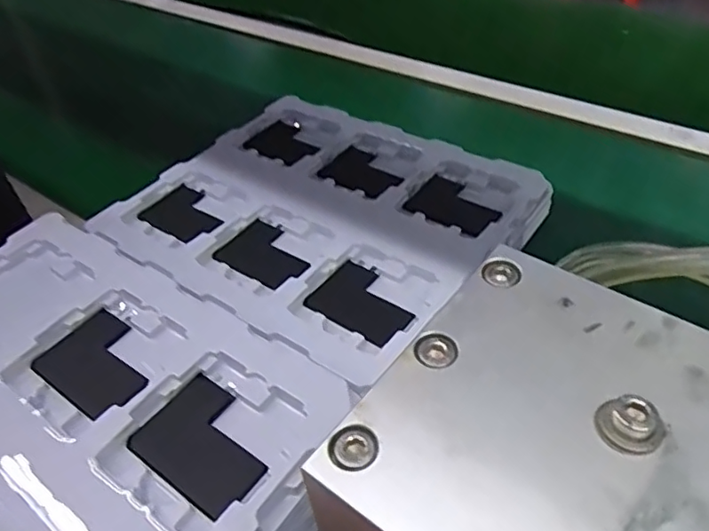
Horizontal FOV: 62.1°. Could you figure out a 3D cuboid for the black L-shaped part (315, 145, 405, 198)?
[{"bbox_3d":[0.010,-0.089,0.559,0.079,0.009,0.057,28,54,30],"label":"black L-shaped part"}]

